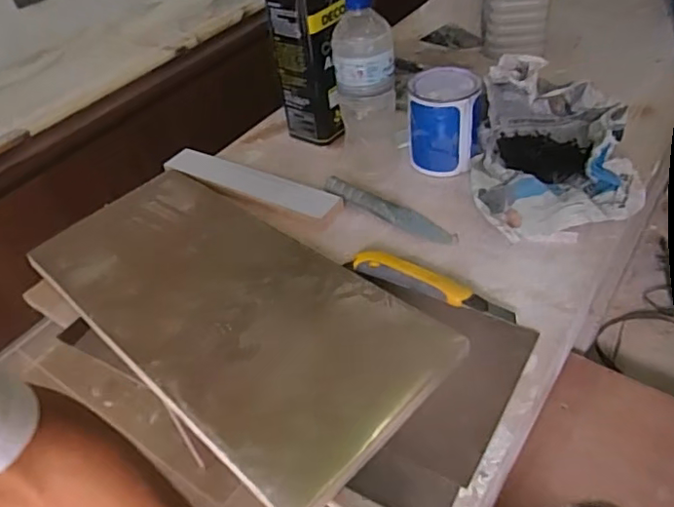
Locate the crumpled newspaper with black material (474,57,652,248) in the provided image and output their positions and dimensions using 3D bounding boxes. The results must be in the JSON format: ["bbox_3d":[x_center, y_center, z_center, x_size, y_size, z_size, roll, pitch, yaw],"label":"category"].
[{"bbox_3d":[0.288,-0.156,0.751,0.203,0.142,0.306,1,44,11],"label":"crumpled newspaper with black material"}]

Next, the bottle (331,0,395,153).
[{"bbox_3d":[0.040,-0.213,0.760,0.077,0.236,0.060,-6,43,3],"label":"bottle"}]

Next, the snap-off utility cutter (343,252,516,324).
[{"bbox_3d":[0.106,0.035,0.648,0.194,0.021,0.035,16,43,24],"label":"snap-off utility cutter"}]

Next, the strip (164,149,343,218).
[{"bbox_3d":[-0.128,-0.109,0.836,0.306,0.007,0.069,19,50,27],"label":"strip"}]

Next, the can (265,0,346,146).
[{"bbox_3d":[-0.011,-0.318,0.886,0.108,0.246,0.166,22,51,29],"label":"can"}]

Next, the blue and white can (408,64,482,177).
[{"bbox_3d":[0.154,-0.191,0.814,0.101,0.116,0.107,5,44,15],"label":"blue and white can"}]

